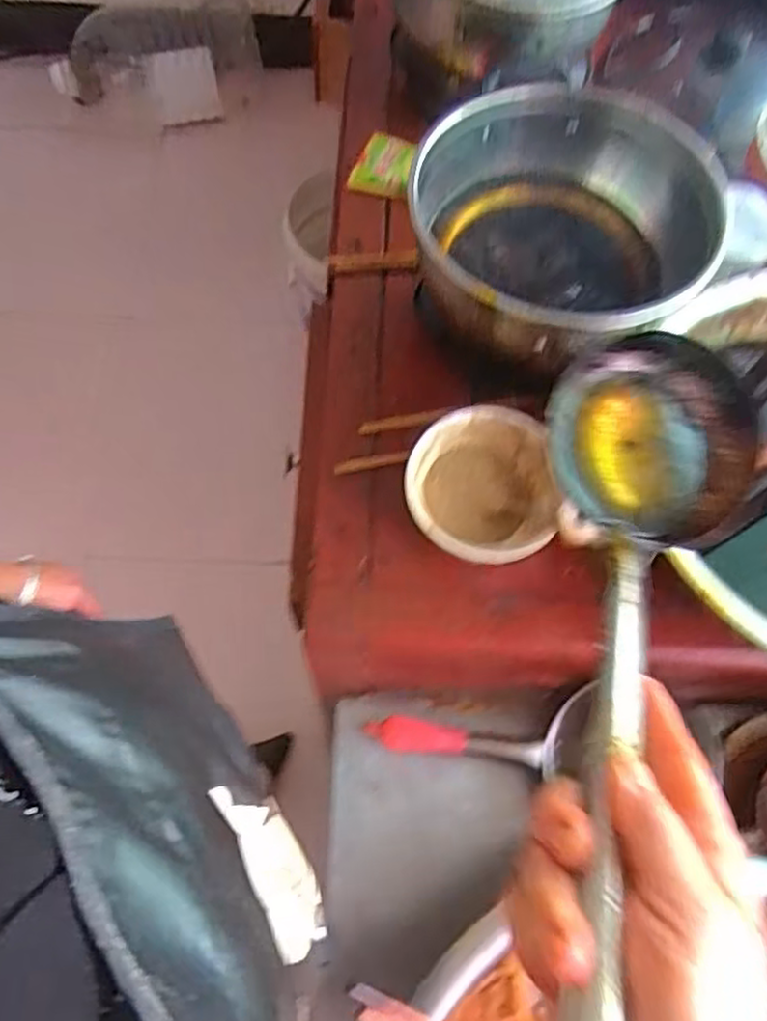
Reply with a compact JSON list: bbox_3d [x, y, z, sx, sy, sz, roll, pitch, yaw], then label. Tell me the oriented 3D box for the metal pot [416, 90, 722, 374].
[{"bbox_3d":[0.143,-0.227,0.624,0.229,0.149,0.237,1,68,-3],"label":"metal pot"}]

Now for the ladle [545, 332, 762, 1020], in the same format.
[{"bbox_3d":[0.113,0.060,0.325,0.107,0.080,0.376,18,50,4],"label":"ladle"}]

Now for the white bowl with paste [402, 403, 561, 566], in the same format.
[{"bbox_3d":[0.083,-0.013,0.613,0.124,0.065,0.131,1,68,-3],"label":"white bowl with paste"}]

